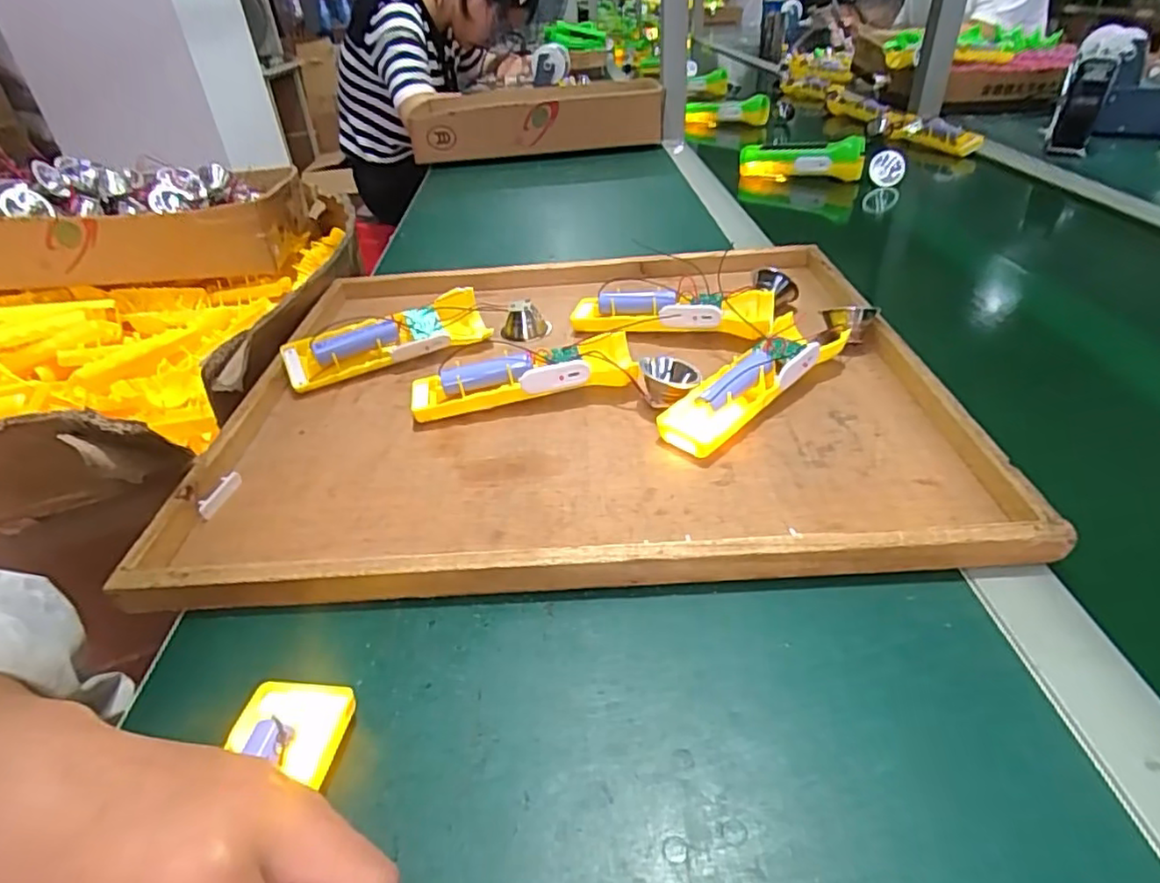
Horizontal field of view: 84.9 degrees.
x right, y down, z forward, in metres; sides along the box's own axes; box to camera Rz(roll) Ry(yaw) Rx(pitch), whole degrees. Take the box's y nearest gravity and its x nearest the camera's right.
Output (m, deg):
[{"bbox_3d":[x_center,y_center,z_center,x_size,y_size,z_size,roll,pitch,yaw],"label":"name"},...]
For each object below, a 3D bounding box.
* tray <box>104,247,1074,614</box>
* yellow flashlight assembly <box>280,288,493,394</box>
[{"bbox_3d":[-0.010,-0.055,0.479,0.493,0.034,0.401,-3,37,2],"label":"tray"},{"bbox_3d":[-0.157,-0.083,0.525,0.164,0.039,0.034,-20,40,-19],"label":"yellow flashlight assembly"}]

